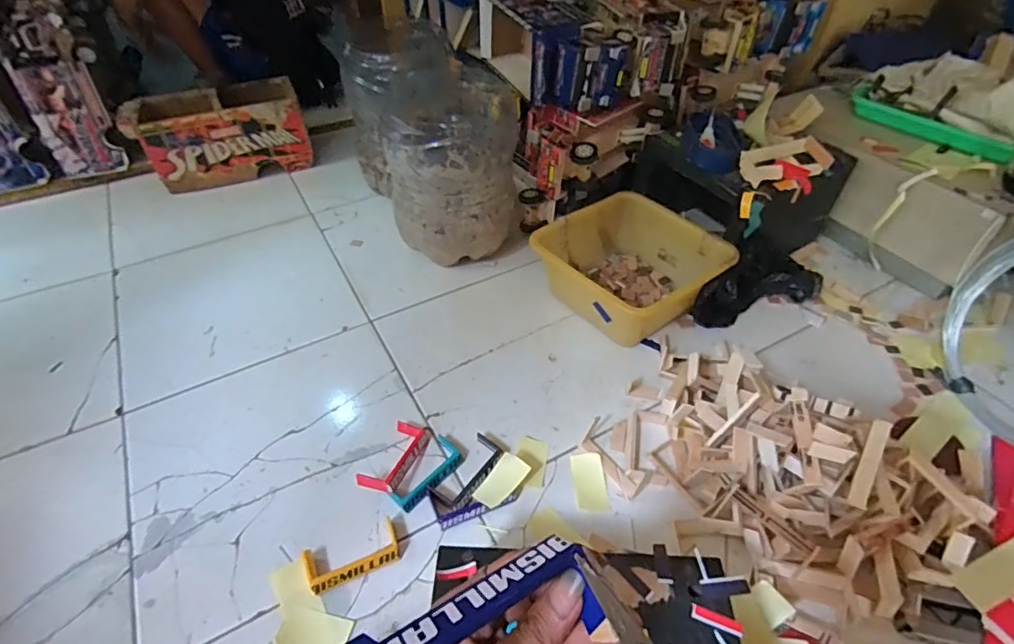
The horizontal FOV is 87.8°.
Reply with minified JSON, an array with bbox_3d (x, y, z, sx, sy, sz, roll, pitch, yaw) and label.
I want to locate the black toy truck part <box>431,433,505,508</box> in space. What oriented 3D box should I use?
[{"bbox_3d":[-0.051,0.201,0.719,0.054,0.015,0.110,29,51,26],"label":"black toy truck part"}]

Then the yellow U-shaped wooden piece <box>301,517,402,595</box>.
[{"bbox_3d":[-0.186,0.282,0.639,0.108,0.025,0.053,-18,48,-18],"label":"yellow U-shaped wooden piece"}]

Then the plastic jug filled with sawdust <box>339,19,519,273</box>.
[{"bbox_3d":[-0.114,-0.340,1.050,0.285,0.299,0.372,-21,48,-20],"label":"plastic jug filled with sawdust"}]

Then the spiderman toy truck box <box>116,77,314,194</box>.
[{"bbox_3d":[-0.678,-0.441,1.250,0.379,0.196,0.148,-17,48,-16],"label":"spiderman toy truck box"}]

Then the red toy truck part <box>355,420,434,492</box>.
[{"bbox_3d":[-0.154,0.184,0.732,0.054,0.018,0.123,19,39,15],"label":"red toy truck part"}]

